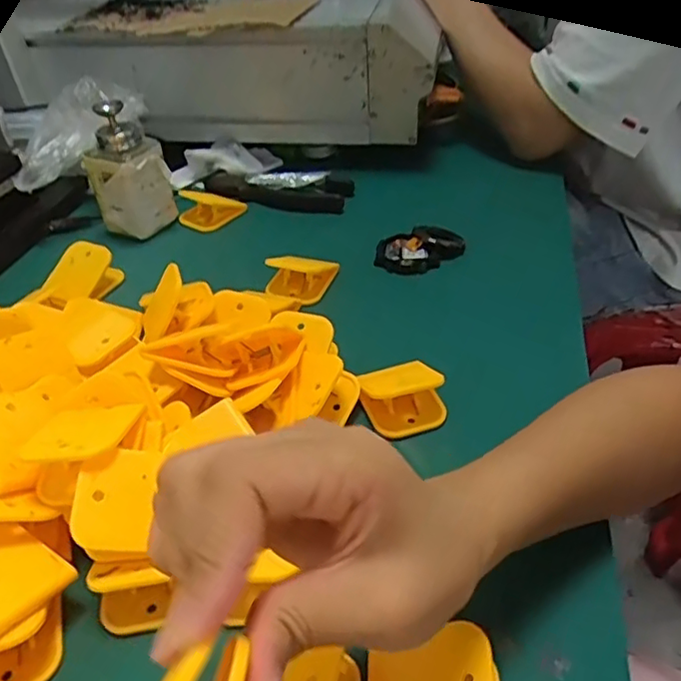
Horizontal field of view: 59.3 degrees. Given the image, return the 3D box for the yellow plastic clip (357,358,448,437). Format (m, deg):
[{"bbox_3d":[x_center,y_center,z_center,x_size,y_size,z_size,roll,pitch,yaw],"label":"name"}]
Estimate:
[{"bbox_3d":[0.038,0.031,0.373,0.046,0.031,0.048,-2,42,2],"label":"yellow plastic clip"}]

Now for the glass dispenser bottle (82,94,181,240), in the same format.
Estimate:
[{"bbox_3d":[-0.191,-0.154,0.541,0.054,0.104,0.057,23,48,26],"label":"glass dispenser bottle"}]

